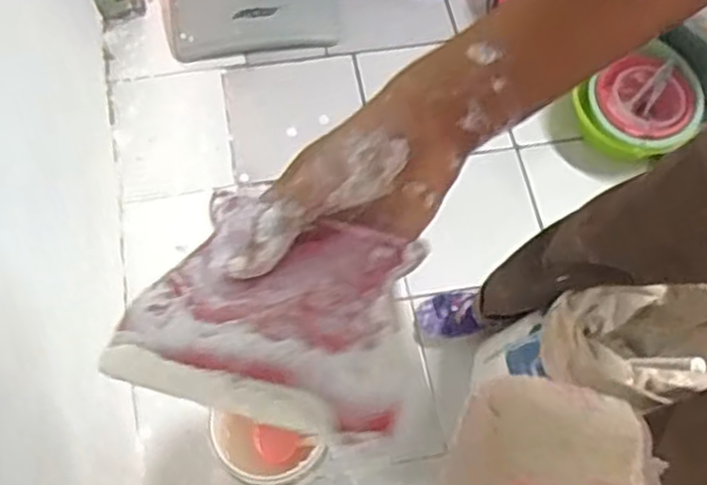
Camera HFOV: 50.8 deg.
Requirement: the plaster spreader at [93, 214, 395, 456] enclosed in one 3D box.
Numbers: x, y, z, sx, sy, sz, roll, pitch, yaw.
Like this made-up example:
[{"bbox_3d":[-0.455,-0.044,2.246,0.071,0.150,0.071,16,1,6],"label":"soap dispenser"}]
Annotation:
[{"bbox_3d":[-0.042,0.033,0.320,0.117,0.019,0.095,3,67,-1],"label":"plaster spreader"}]

